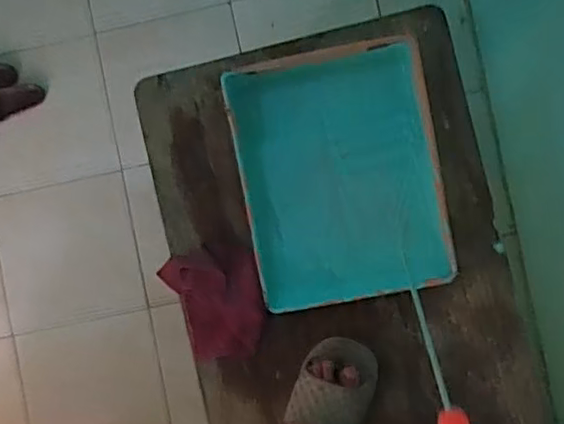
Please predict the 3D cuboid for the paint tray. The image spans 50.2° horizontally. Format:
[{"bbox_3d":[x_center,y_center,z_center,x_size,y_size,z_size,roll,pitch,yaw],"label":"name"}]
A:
[{"bbox_3d":[0.084,-0.054,0.878,0.284,0.046,0.364,-11,88,3],"label":"paint tray"}]

